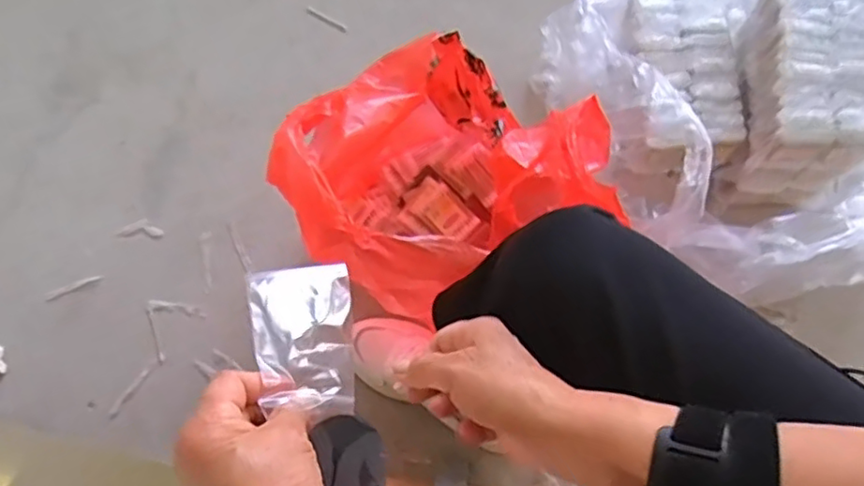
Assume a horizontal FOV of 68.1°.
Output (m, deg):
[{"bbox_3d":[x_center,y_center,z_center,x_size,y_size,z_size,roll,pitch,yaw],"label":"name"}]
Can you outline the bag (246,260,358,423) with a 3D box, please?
[{"bbox_3d":[-0.081,0.061,0.410,0.064,0.012,0.098,1,64,-28],"label":"bag"}]

